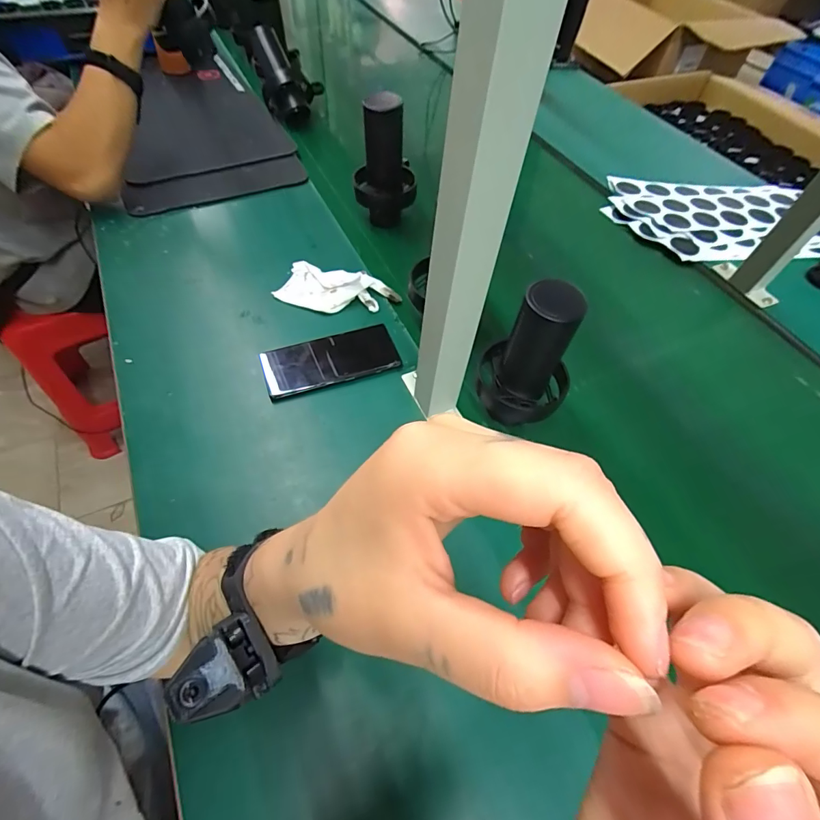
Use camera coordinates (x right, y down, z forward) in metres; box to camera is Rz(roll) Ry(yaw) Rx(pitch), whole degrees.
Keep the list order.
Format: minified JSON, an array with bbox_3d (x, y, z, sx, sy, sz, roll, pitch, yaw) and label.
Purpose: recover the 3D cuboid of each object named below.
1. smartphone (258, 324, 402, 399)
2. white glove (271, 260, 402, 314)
[{"bbox_3d":[-0.097,-0.064,0.523,0.161,0.005,0.073,-17,60,-14],"label":"smartphone"},{"bbox_3d":[-0.099,-0.169,0.578,0.157,0.027,0.076,14,57,5],"label":"white glove"}]

